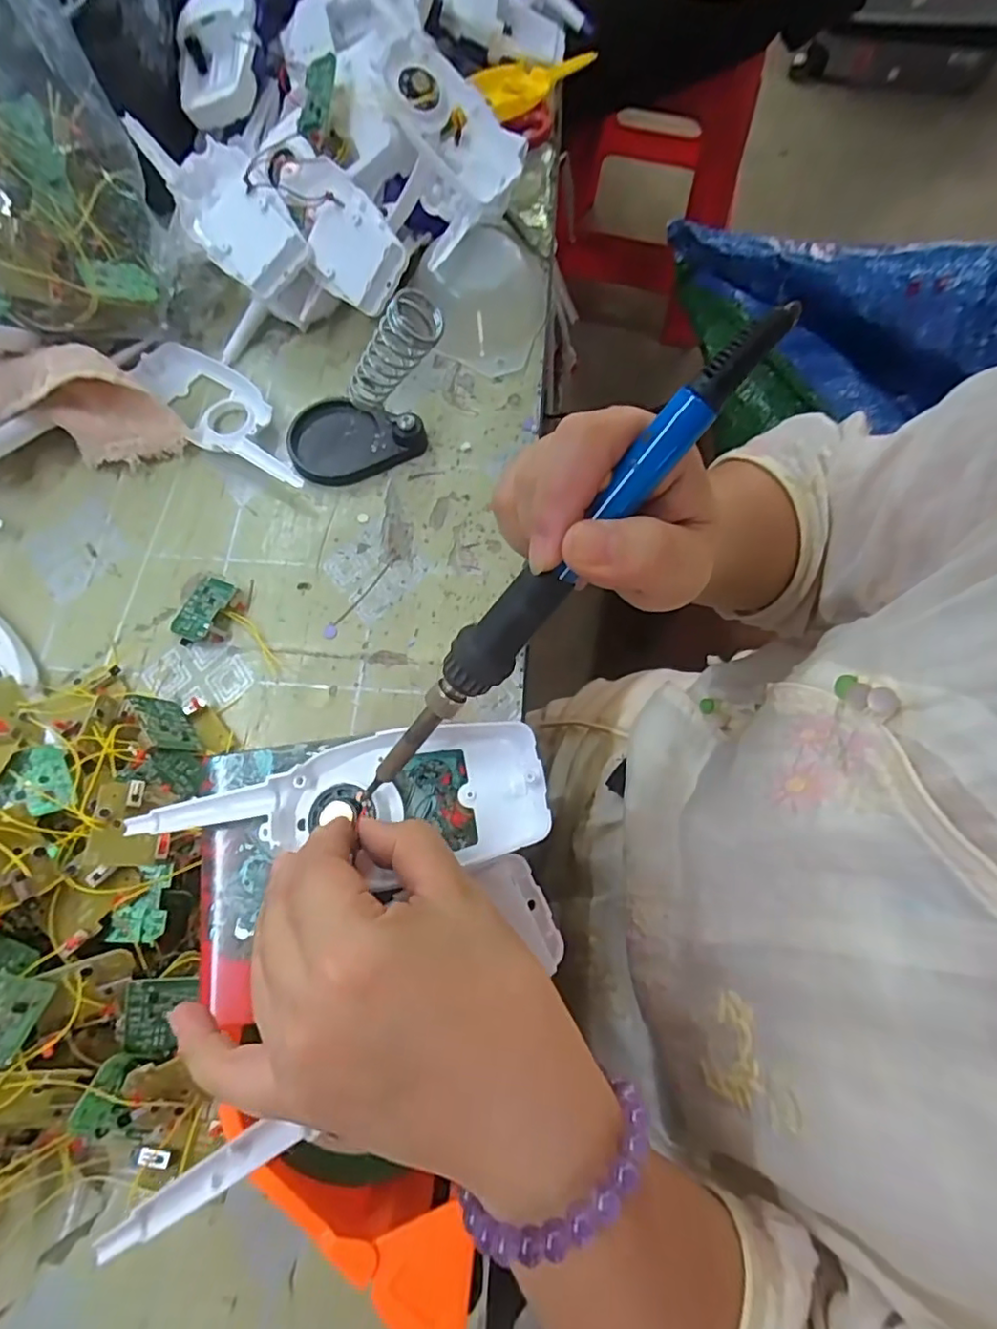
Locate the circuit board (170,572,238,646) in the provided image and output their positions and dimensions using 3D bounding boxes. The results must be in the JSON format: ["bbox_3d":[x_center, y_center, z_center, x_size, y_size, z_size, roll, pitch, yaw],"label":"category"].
[{"bbox_3d":[-0.185,-0.036,0.379,0.032,0.013,0.050,18,71,5],"label":"circuit board"}]

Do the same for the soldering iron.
[{"bbox_3d":[0.016,-0.027,0.194,0.018,0.014,0.195,46,111,14],"label":"soldering iron"}]

